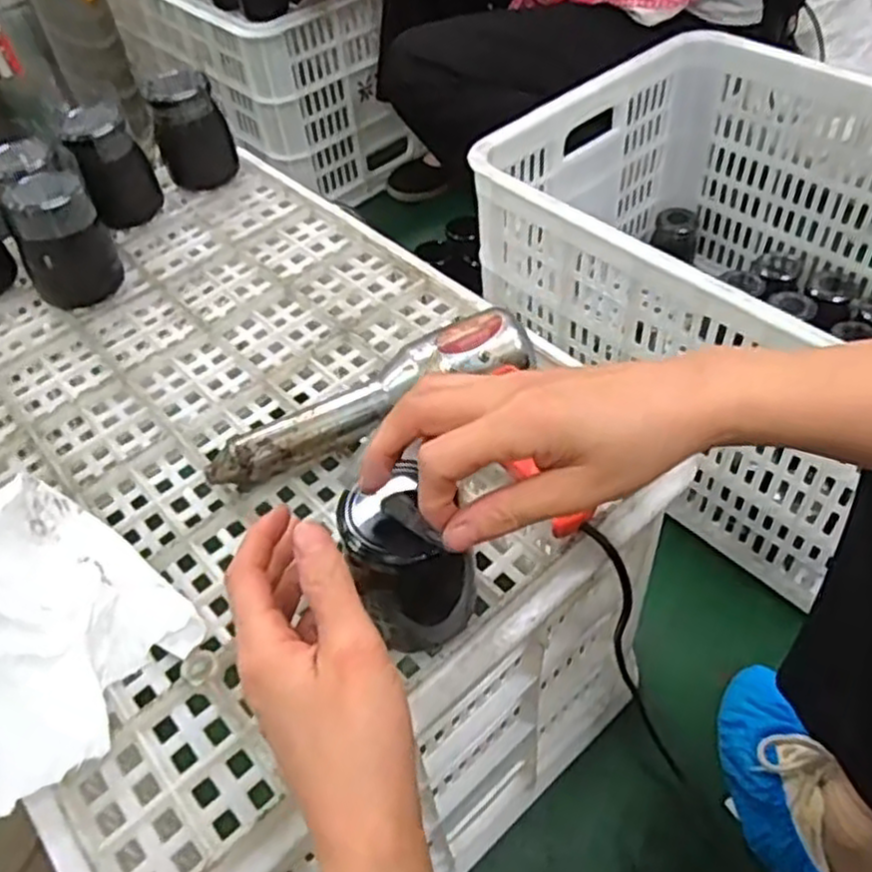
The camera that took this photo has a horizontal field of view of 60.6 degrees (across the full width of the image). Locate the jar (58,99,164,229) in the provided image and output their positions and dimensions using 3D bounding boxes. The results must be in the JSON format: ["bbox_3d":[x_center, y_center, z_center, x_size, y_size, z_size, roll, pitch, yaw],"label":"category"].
[{"bbox_3d":[-0.279,-0.231,0.654,0.057,0.097,0.059,-21,52,-11],"label":"jar"}]

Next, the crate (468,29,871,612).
[{"bbox_3d":[0.387,-0.157,0.818,0.443,0.303,0.587,-36,56,-22],"label":"crate"}]

